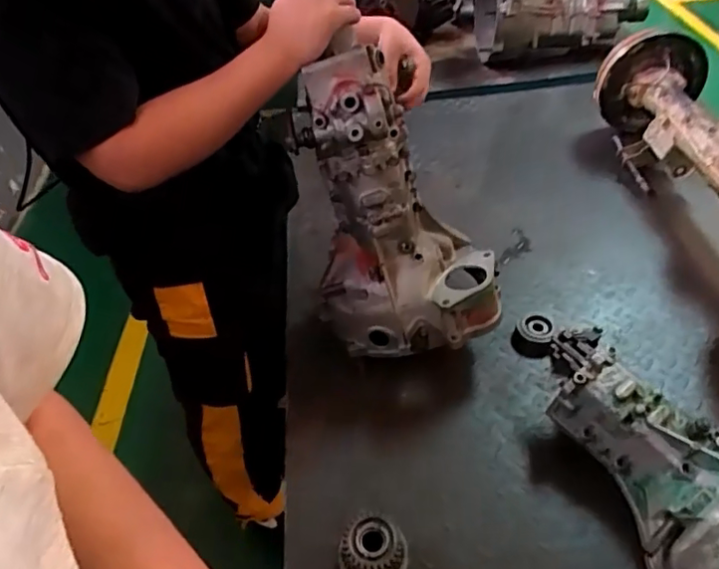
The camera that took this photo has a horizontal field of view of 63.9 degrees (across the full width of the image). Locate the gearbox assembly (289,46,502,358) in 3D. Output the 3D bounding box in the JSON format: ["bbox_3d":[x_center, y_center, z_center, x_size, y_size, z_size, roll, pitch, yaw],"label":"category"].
[{"bbox_3d":[0.062,-0.099,0.795,0.272,0.376,0.197,12,46,18],"label":"gearbox assembly"}]

